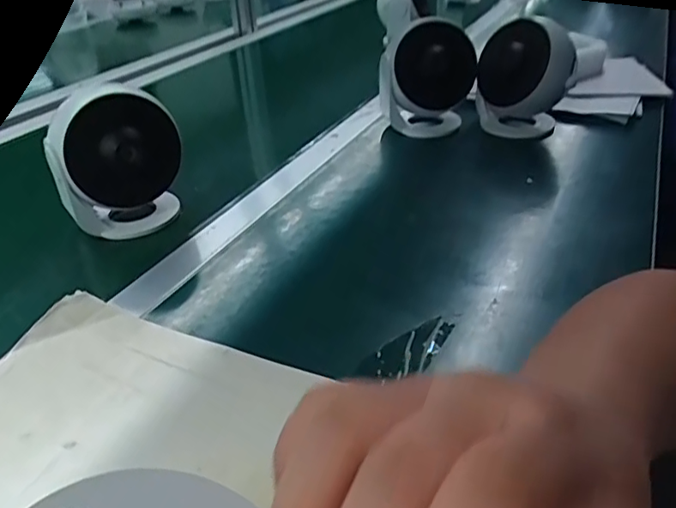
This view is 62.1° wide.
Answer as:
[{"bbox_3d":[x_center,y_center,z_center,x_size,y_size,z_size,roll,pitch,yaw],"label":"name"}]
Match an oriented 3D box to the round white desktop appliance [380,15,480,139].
[{"bbox_3d":[0.119,-0.232,0.743,0.123,0.134,0.105,3,33,8],"label":"round white desktop appliance"}]

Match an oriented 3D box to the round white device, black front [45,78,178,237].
[{"bbox_3d":[-0.211,-0.089,0.537,0.057,0.134,0.106,25,42,36],"label":"round white device, black front"}]

